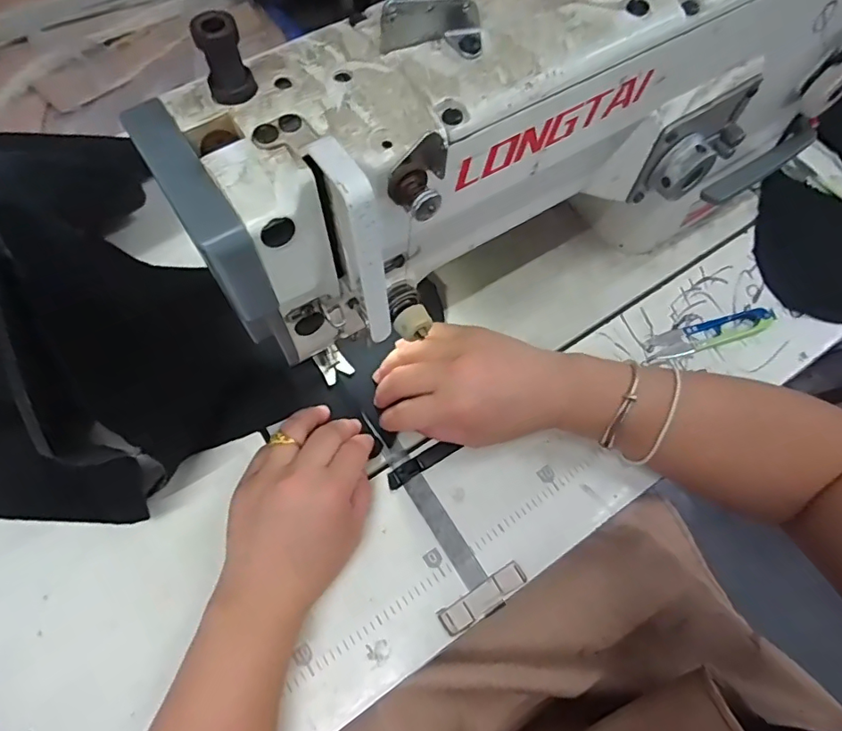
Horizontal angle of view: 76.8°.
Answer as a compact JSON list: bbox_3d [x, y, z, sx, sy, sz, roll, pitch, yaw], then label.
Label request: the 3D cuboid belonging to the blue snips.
[{"bbox_3d":[0.237,-0.027,0.431,0.113,0.017,0.023,-14,66,-9],"label":"blue snips"}]

